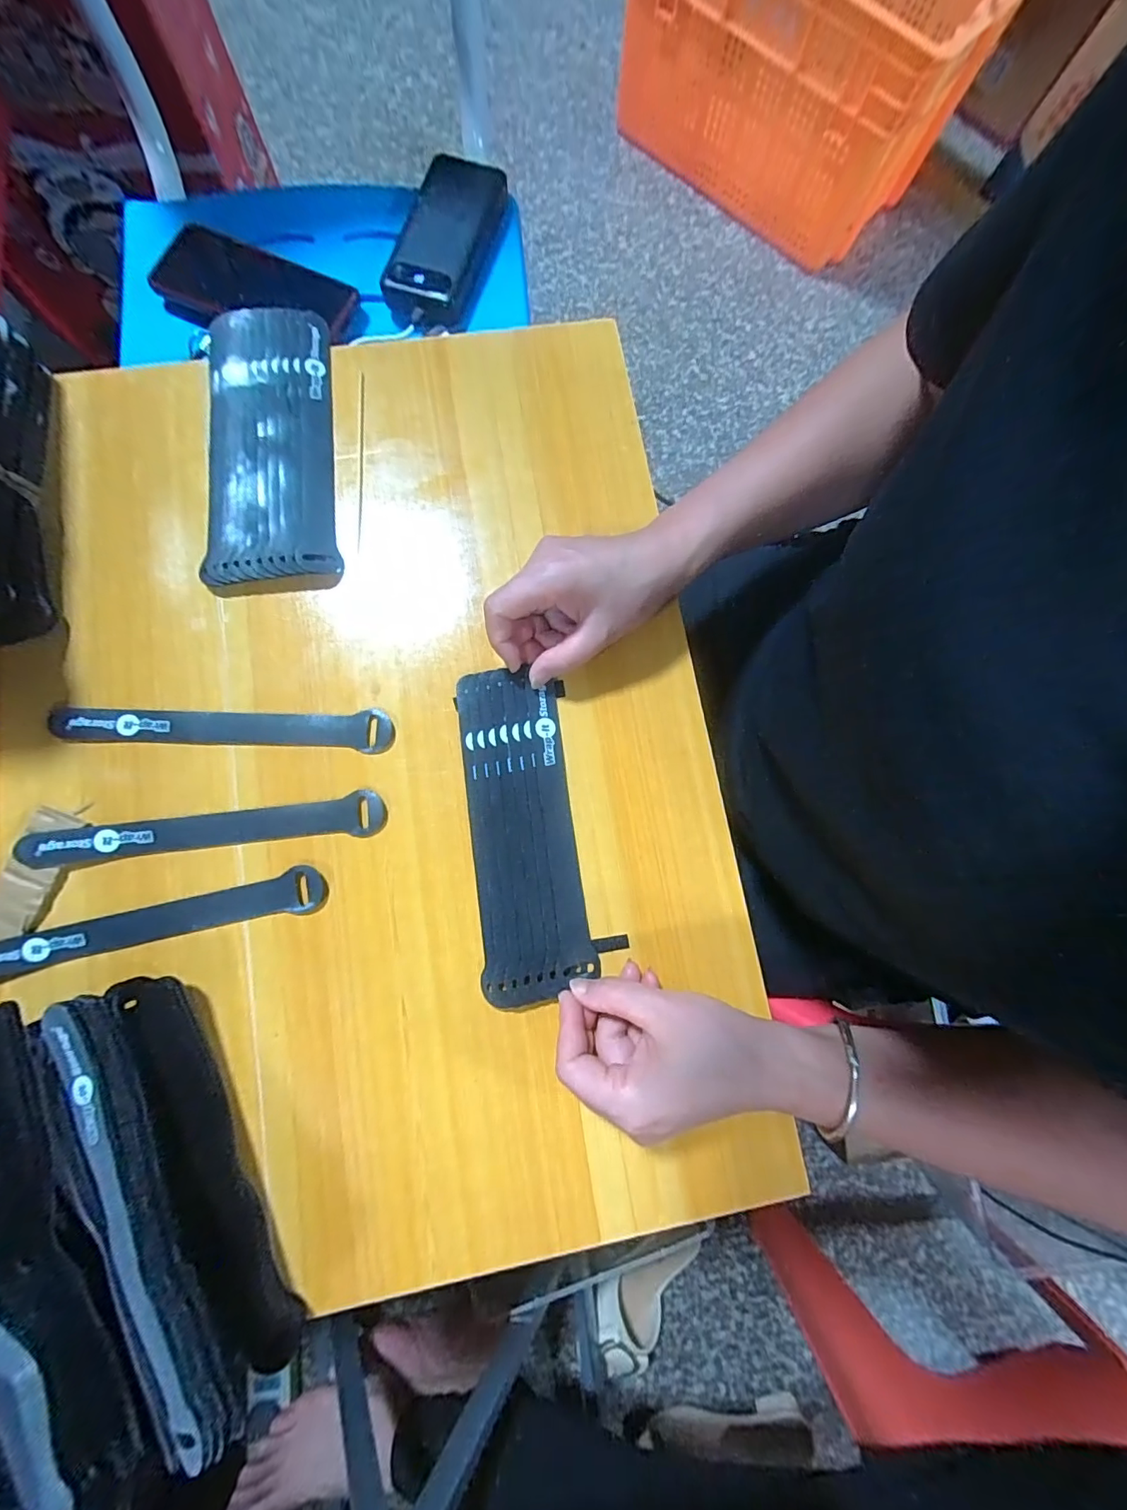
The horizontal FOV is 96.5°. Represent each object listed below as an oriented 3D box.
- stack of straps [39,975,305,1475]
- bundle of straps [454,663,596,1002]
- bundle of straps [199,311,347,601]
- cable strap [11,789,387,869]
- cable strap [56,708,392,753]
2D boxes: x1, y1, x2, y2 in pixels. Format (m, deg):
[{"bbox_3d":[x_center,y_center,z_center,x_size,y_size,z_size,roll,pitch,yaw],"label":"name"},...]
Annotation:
[{"bbox_3d":[-0.200,0.216,0.256,0.050,0.060,0.208,-31,84,-7],"label":"stack of straps"},{"bbox_3d":[-0.025,0.045,0.312,0.064,0.009,0.198,-7,81,-1],"label":"bundle of straps"},{"bbox_3d":[-0.203,-0.213,0.343,0.086,0.015,0.215,-7,79,-1],"label":"bundle of straps"},{"bbox_3d":[-0.220,0.045,0.310,0.214,0.009,0.026,-5,85,-1],"label":"cable strap"},{"bbox_3d":[-0.219,-0.017,0.322,0.216,0.004,0.025,0,79,0],"label":"cable strap"}]

